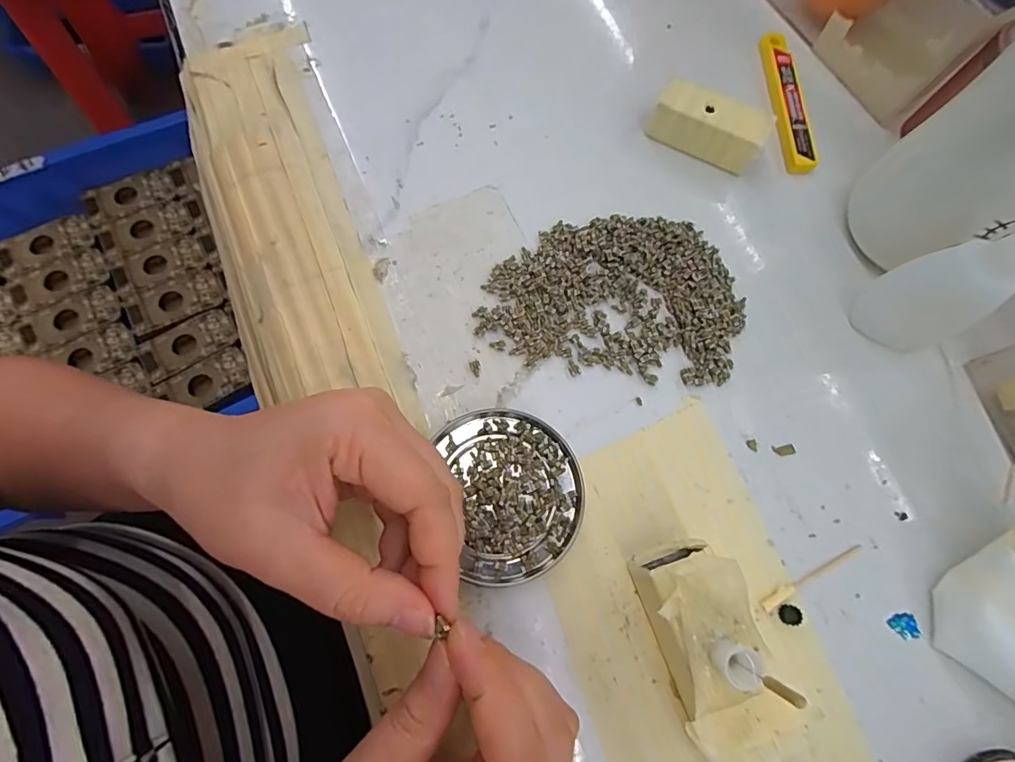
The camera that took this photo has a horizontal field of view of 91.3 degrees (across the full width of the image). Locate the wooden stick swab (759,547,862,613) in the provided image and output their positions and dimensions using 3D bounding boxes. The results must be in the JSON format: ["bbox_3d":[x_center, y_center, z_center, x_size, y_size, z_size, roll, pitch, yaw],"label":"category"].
[{"bbox_3d":[0.145,0.093,0.236,0.059,0.004,0.006,-25,76,-9],"label":"wooden stick swab"}]

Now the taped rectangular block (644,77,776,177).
[{"bbox_3d":[0.117,-0.148,0.291,0.063,0.030,0.021,27,75,6],"label":"taped rectangular block"}]

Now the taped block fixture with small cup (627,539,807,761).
[{"bbox_3d":[0.081,0.108,0.200,0.041,0.058,0.082,-19,75,-7],"label":"taped block fixture with small cup"}]

